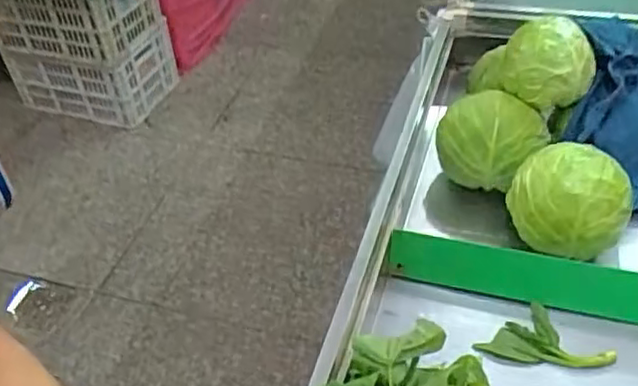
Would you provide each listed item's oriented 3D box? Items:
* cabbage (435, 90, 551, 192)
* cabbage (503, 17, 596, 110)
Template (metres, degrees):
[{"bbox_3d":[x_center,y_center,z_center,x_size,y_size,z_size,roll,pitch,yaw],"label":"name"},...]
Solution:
[{"bbox_3d":[0.225,-0.062,0.892,0.132,0.113,0.106,7,44,13],"label":"cabbage"},{"bbox_3d":[0.297,-0.172,0.868,0.109,0.086,0.095,11,45,18],"label":"cabbage"}]

